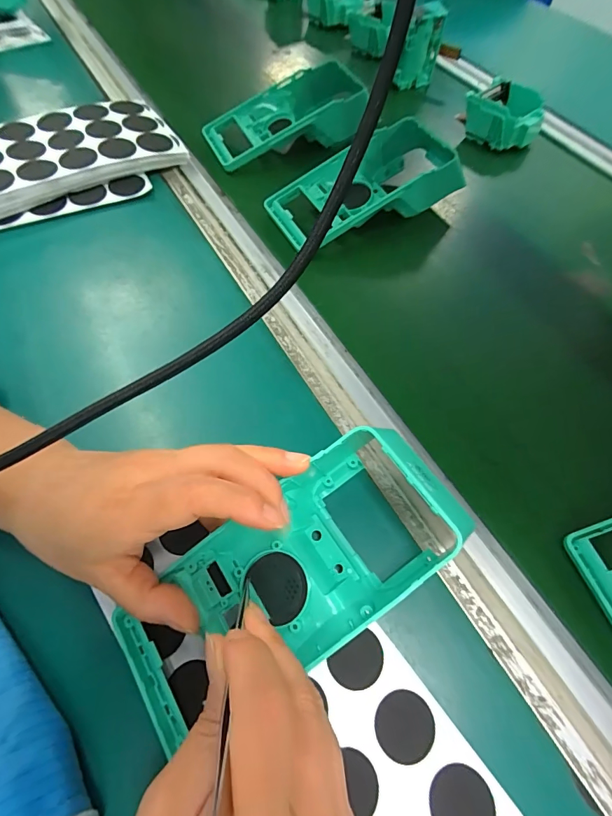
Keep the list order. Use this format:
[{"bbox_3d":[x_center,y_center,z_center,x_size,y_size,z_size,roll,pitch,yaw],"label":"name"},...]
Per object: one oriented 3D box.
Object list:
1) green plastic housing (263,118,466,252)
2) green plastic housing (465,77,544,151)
[{"bbox_3d":[0.060,-0.214,0.389,0.189,0.053,0.089,-22,64,-13],"label":"green plastic housing"},{"bbox_3d":[0.235,-0.342,0.476,0.086,0.048,0.082,38,67,18],"label":"green plastic housing"}]

